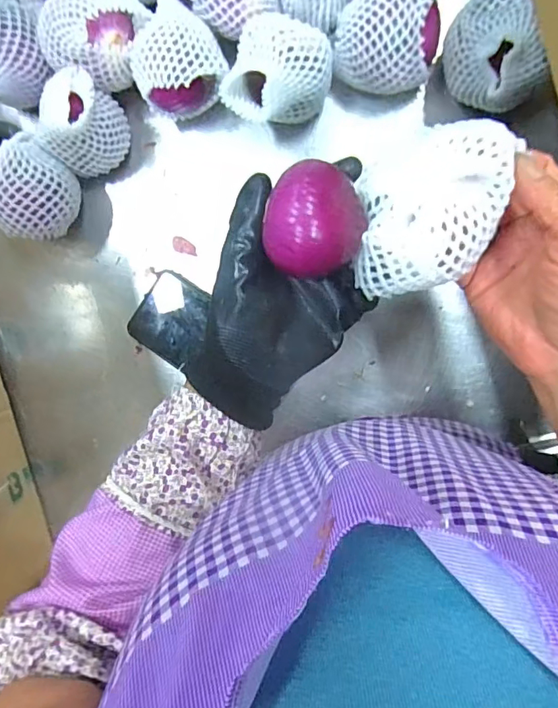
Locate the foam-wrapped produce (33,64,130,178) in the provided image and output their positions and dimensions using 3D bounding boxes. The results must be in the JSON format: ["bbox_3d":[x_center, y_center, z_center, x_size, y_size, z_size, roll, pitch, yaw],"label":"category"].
[{"bbox_3d":[-0.179,-0.208,0.453,0.068,0.087,0.072,1,97,5],"label":"foam-wrapped produce"}]

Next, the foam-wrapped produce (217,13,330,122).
[{"bbox_3d":[-0.001,-0.234,0.430,0.081,0.094,0.085,16,98,3],"label":"foam-wrapped produce"}]

